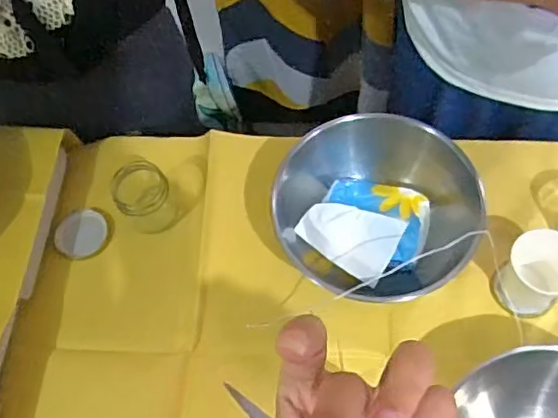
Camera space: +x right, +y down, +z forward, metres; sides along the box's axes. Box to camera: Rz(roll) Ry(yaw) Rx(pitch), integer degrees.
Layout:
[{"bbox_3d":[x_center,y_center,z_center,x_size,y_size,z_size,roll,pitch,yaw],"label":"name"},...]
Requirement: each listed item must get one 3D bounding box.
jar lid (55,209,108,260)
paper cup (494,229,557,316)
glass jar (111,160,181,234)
[{"bbox_3d":[-0.261,0.033,0.761,0.063,0.011,0.068,-2,63,3],"label":"jar lid"},{"bbox_3d":[0.293,0.070,0.647,0.075,0.083,0.075,-2,63,3],"label":"paper cup"},{"bbox_3d":[-0.171,-0.013,0.737,0.066,0.084,0.061,-2,63,3],"label":"glass jar"}]

